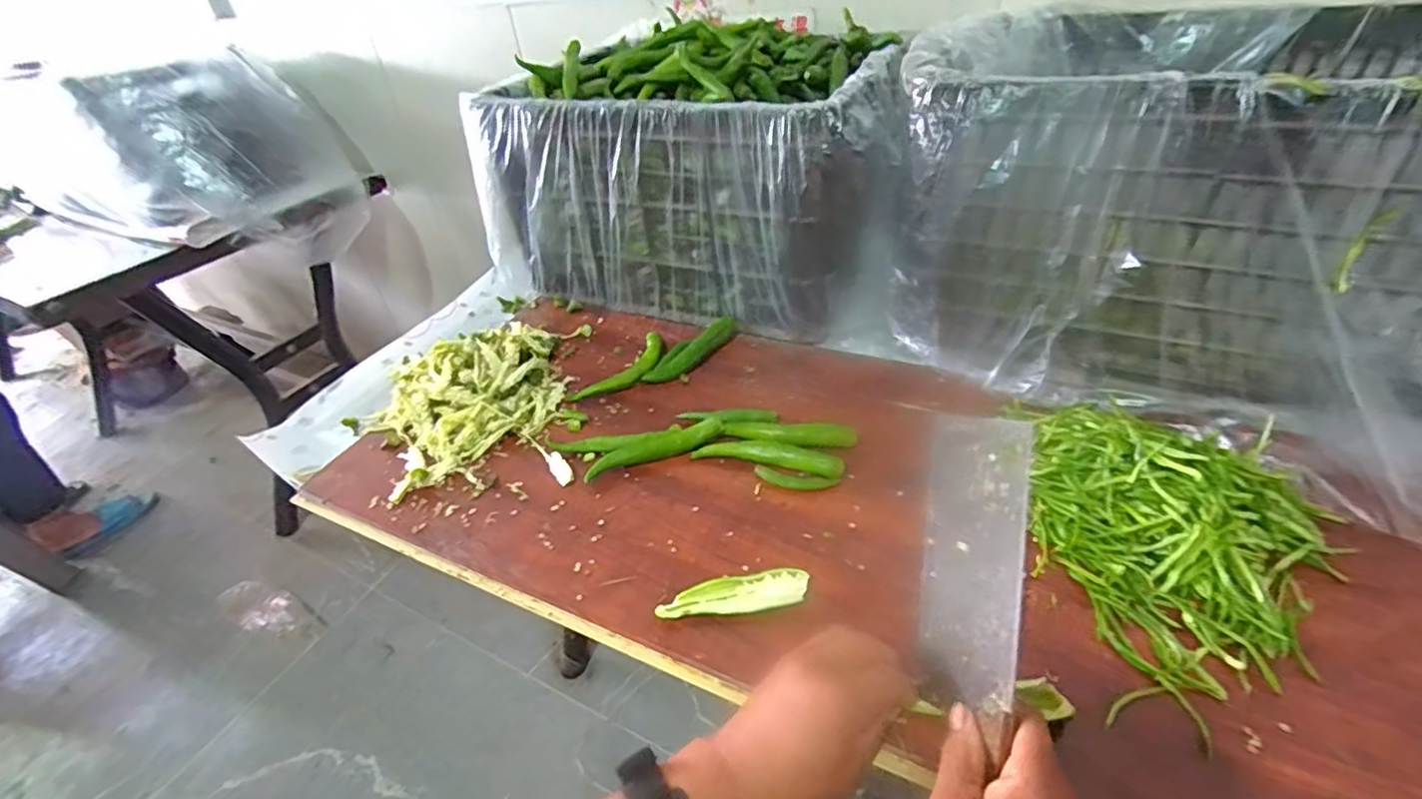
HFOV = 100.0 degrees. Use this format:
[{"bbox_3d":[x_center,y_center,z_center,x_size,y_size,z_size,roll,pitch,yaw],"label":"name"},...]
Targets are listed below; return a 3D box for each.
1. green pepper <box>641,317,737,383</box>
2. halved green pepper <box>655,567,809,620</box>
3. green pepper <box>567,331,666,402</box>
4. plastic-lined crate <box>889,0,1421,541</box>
[{"bbox_3d":[-0.018,-0.055,0.674,0.026,0.021,0.134,26,49,33],"label":"green pepper"},{"bbox_3d":[0.017,0.148,0.447,0.110,0.018,0.022,-8,39,-1],"label":"halved green pepper"},{"bbox_3d":[-0.095,-0.033,0.675,0.050,0.014,0.130,28,50,35],"label":"green pepper"},{"bbox_3d":[0.473,-0.191,0.573,0.486,0.277,0.406,24,48,31],"label":"plastic-lined crate"}]

